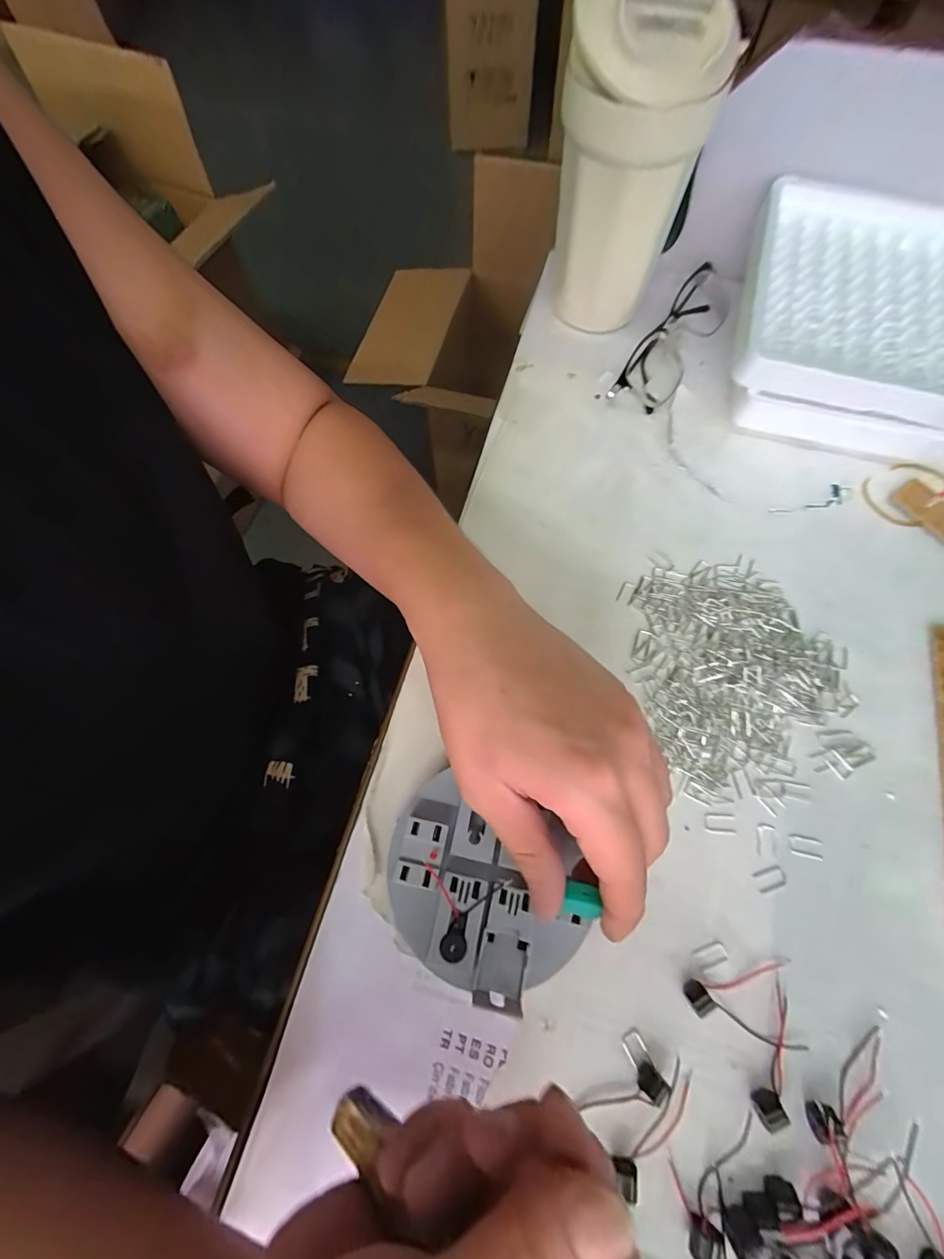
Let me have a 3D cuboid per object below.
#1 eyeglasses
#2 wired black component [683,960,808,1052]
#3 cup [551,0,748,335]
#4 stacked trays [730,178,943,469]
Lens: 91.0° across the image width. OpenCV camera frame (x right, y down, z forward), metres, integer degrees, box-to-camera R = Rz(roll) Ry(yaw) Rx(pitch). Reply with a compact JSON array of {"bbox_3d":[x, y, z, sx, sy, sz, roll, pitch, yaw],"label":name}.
[{"bbox_3d":[0.149,-0.213,0.346,0.044,0.030,0.145,34,74,13],"label":"eyeglasses"},{"bbox_3d":[0.127,0.175,0.215,0.052,0.009,0.034,1,69,2],"label":"wired black component"},{"bbox_3d":[0.093,-0.278,0.288,0.081,0.188,0.067,13,70,6],"label":"cup"},{"bbox_3d":[0.302,-0.202,0.320,0.238,0.067,0.165,14,70,6],"label":"stacked trays"}]

